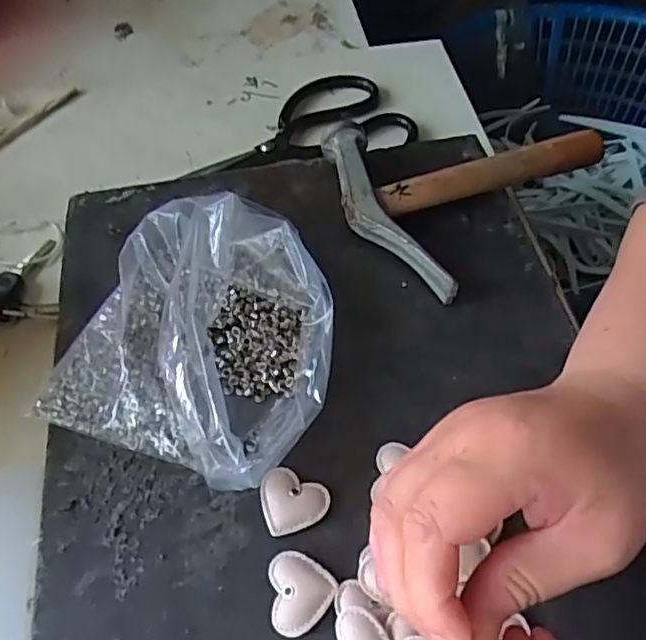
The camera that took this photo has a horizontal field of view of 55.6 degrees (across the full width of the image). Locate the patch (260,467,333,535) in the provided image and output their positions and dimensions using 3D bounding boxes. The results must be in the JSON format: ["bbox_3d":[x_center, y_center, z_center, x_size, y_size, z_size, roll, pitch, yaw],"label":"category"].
[{"bbox_3d":[-0.014,0.087,0.302,0.032,0.005,0.030,-16,59,-8],"label":"patch"}]

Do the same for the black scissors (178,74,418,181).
[{"bbox_3d":[-0.023,-0.156,0.493,0.175,0.015,0.088,-18,59,-9],"label":"black scissors"}]

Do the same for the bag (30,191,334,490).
[{"bbox_3d":[-0.057,0.004,0.333,0.140,0.045,0.162,26,62,17],"label":"bag"}]

